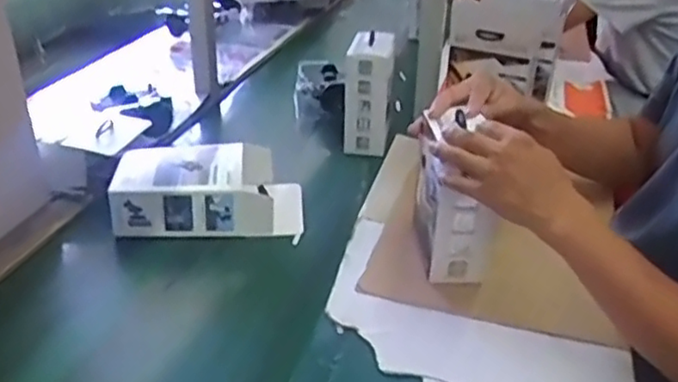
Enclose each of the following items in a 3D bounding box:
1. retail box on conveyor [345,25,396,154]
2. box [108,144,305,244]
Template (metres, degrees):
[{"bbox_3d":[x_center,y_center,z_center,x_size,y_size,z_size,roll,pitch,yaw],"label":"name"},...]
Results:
[{"bbox_3d":[0.048,-0.164,1.147,0.074,0.189,0.083,3,27,7],"label":"retail box on conveyor"},{"bbox_3d":[-0.180,-0.008,0.958,0.252,0.086,0.135,-1,26,0],"label":"box"}]

